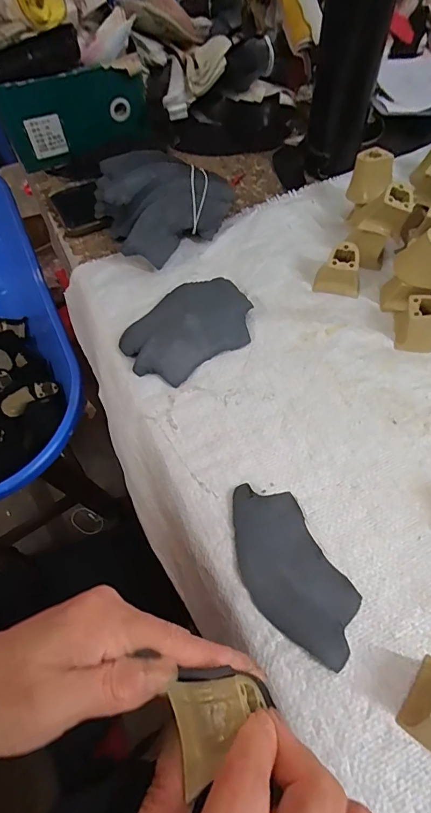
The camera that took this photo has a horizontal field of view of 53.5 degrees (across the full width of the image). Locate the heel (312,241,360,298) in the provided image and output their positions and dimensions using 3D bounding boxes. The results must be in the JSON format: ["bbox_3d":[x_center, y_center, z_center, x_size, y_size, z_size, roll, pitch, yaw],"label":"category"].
[{"bbox_3d":[0.122,-0.132,0.412,0.042,0.037,0.030,19,63,13],"label":"heel"}]

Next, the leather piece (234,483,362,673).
[{"bbox_3d":[0.050,0.111,0.295,0.061,0.006,0.123,-26,63,-14],"label":"leather piece"}]

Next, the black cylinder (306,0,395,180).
[{"bbox_3d":[0.133,-0.349,0.427,0.060,0.219,0.046,10,61,8],"label":"black cylinder"}]

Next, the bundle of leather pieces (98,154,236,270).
[{"bbox_3d":[-0.053,-0.215,0.446,0.129,0.064,0.116,-25,62,-12],"label":"bundle of leather pieces"}]

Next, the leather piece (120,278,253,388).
[{"bbox_3d":[-0.024,-0.075,0.395,0.124,0.020,0.083,-34,64,-16],"label":"leather piece"}]

